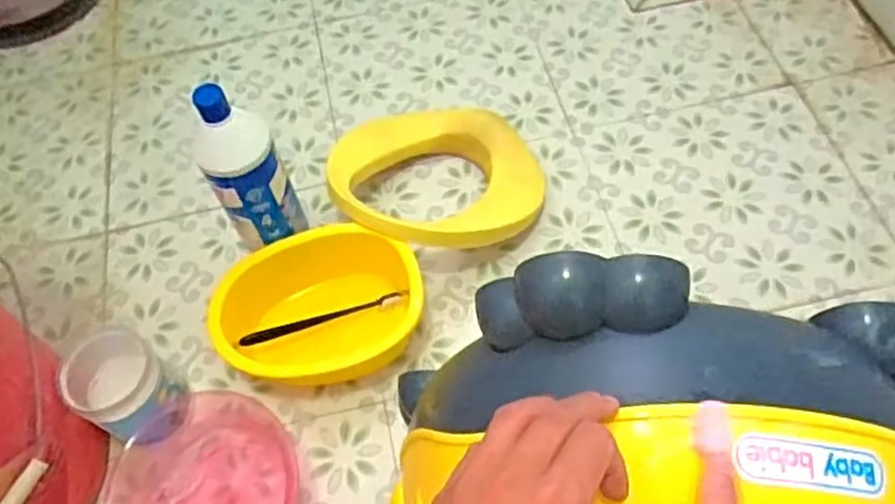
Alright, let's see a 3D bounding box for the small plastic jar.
[{"bbox_3d":[-0.314,0.139,0.715,0.089,0.117,0.087,21,62,16],"label":"small plastic jar"}]

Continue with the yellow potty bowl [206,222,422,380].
[{"bbox_3d":[-0.131,0.059,0.762,0.203,0.090,0.144,-9,58,-2],"label":"yellow potty bowl"}]

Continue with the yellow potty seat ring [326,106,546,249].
[{"bbox_3d":[-0.011,-0.094,0.828,0.248,0.035,0.181,-5,63,-17],"label":"yellow potty seat ring"}]

